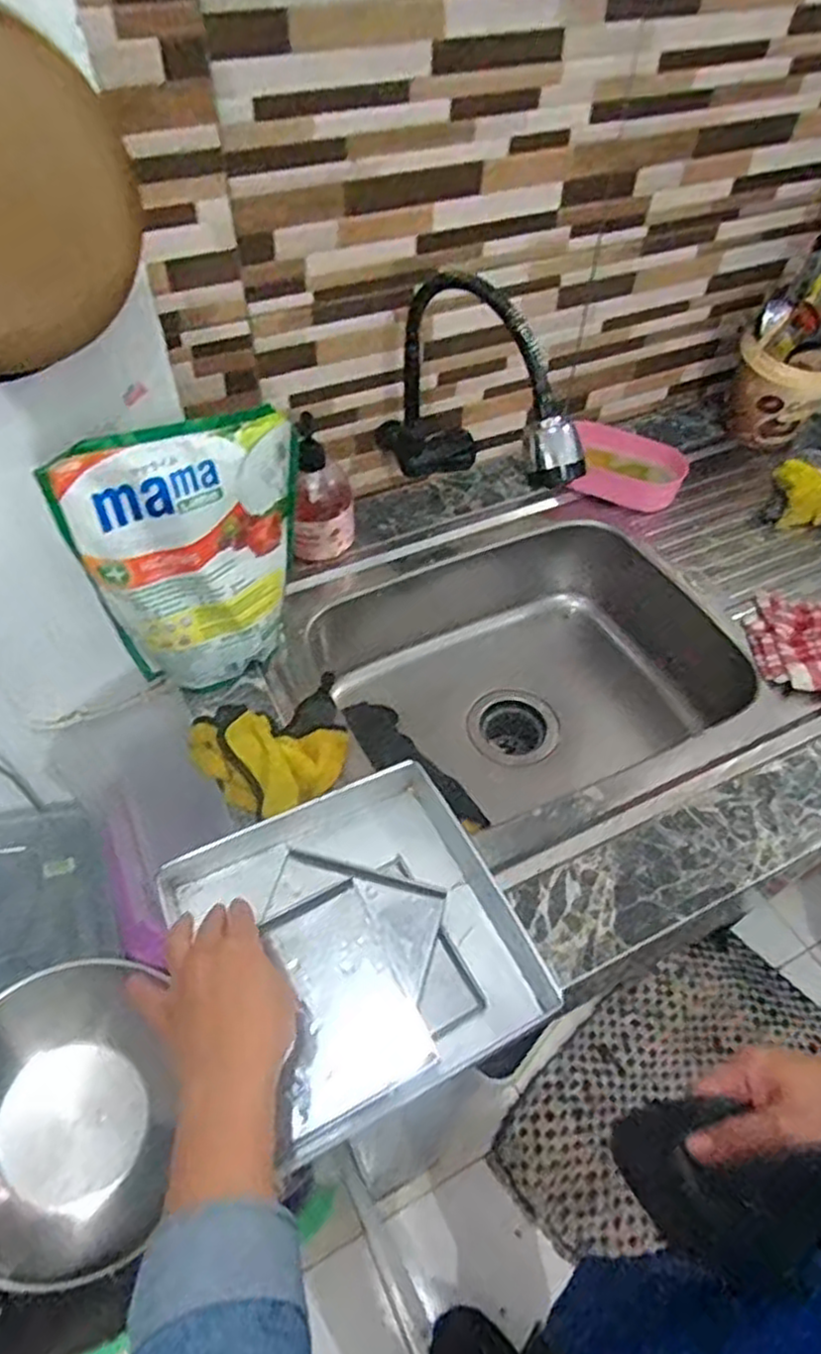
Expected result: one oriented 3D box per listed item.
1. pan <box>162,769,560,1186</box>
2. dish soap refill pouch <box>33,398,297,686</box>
[{"bbox_3d":[-0.037,0.195,0.561,0.228,0.045,0.231,-23,55,-18],"label":"pan"},{"bbox_3d":[-0.180,-0.099,0.649,0.199,0.227,0.076,-17,53,-14],"label":"dish soap refill pouch"}]

